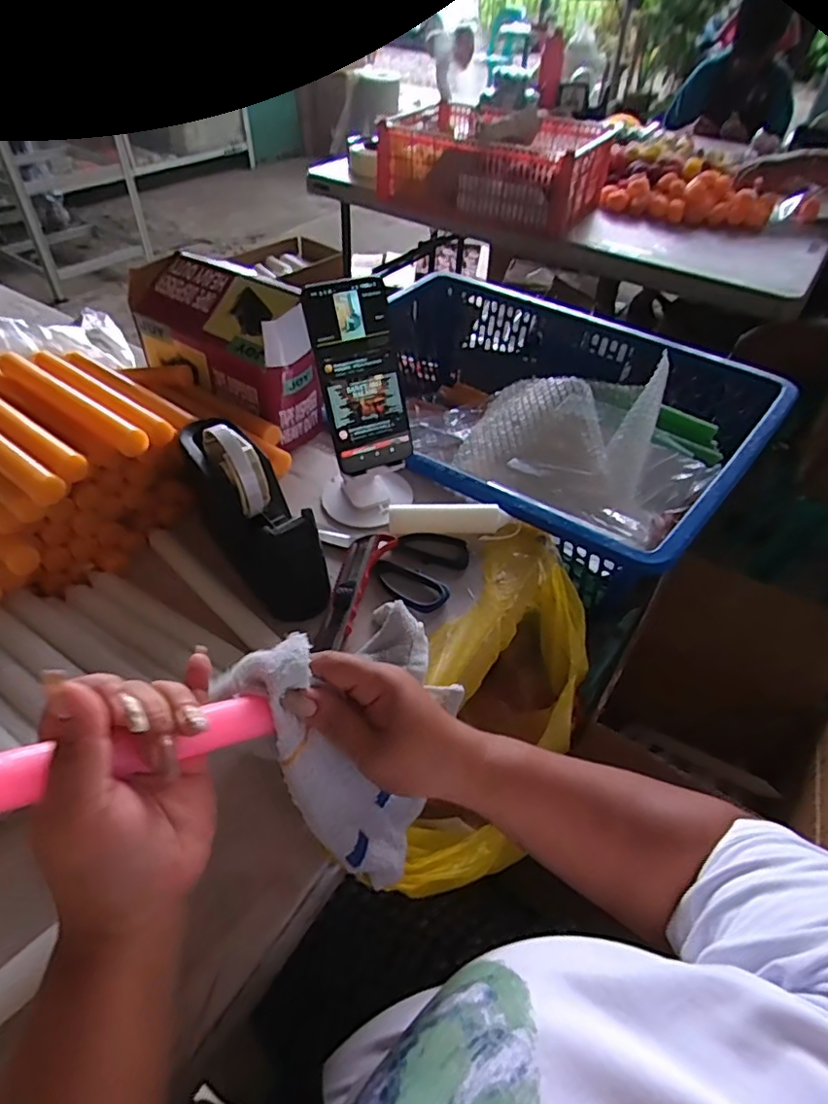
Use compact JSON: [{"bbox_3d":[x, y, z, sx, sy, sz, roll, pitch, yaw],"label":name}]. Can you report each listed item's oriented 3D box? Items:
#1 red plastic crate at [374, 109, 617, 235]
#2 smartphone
[{"bbox_3d":[0.191,-0.901,1.317,0.467,0.156,0.375,24,50,19],"label":"red plastic crate"},{"bbox_3d":[-0.047,-0.156,0.513,0.075,0.162,0.006,-18,24,-16],"label":"smartphone"}]

